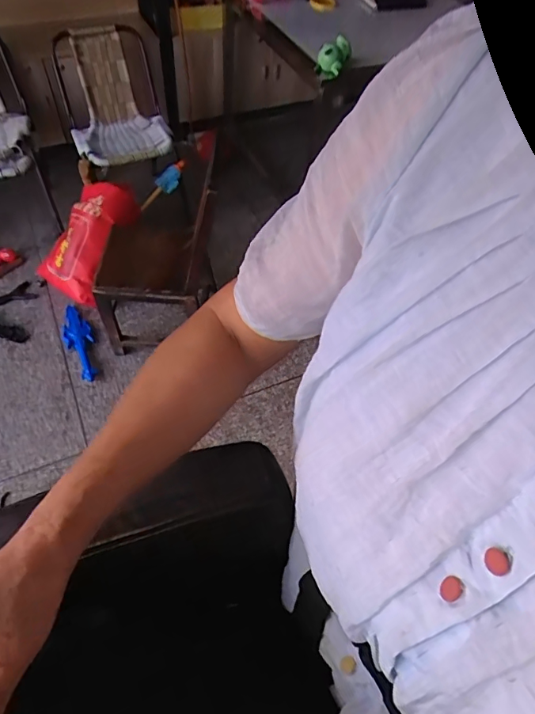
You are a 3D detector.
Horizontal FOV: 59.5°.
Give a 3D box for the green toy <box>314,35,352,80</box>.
[{"bbox_3d":[0.192,-0.878,1.363,0.085,0.085,0.082,14,54,5],"label":"green toy"}]

